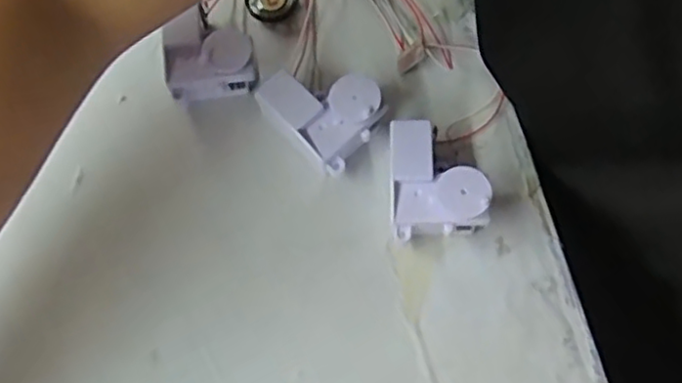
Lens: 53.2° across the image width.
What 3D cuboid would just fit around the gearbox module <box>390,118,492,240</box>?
[{"bbox_3d":[0.041,-0.003,0.292,0.039,0.025,0.049,-2,68,2],"label":"gearbox module"}]

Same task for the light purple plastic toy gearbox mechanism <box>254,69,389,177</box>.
[{"bbox_3d":[-0.008,-0.035,0.306,0.049,0.025,0.041,38,75,16],"label":"light purple plastic toy gearbox mechanism"}]

